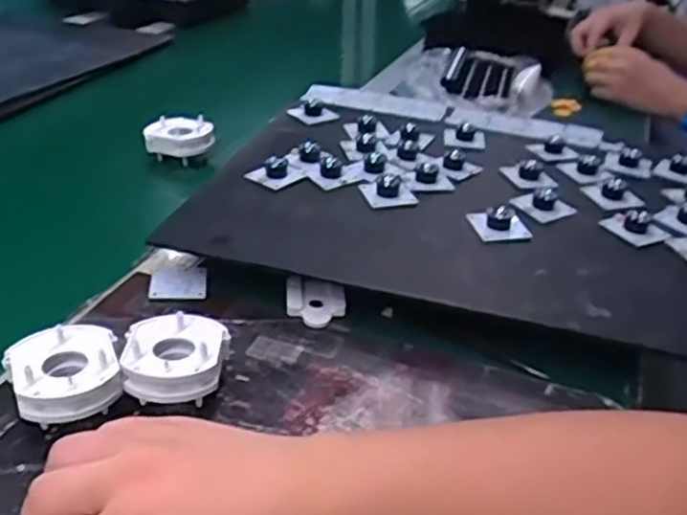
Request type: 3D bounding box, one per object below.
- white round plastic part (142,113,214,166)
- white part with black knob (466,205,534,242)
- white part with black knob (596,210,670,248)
[{"bbox_3d":[-0.175,-0.126,0.753,0.071,0.036,0.049,-5,33,-15],"label":"white round plastic part"},{"bbox_3d":[0.132,-0.033,0.598,0.045,0.018,0.045,2,32,-3],"label":"white part with black knob"},{"bbox_3d":[0.255,-0.030,0.609,0.044,0.017,0.043,-7,34,-17],"label":"white part with black knob"}]

